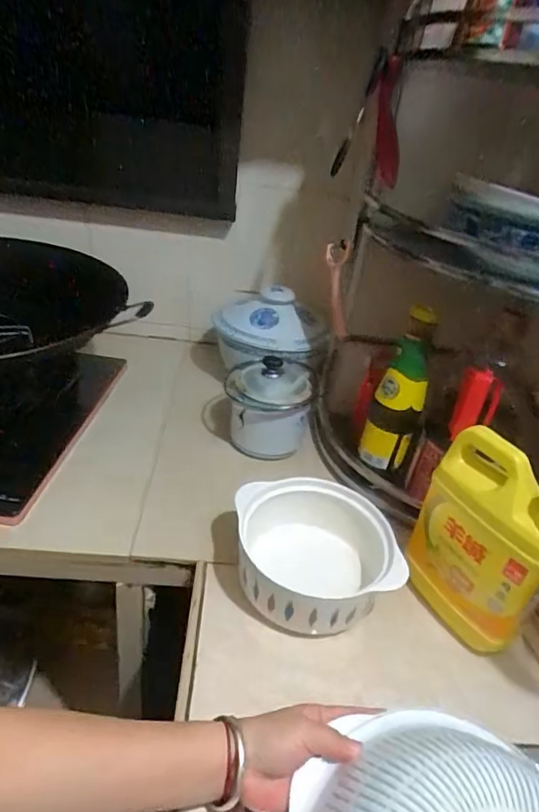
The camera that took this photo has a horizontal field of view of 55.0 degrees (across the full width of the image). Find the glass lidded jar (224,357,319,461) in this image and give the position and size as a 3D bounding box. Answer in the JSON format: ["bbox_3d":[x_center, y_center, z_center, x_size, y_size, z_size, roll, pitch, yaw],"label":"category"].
[{"bbox_3d":[0.004,-0.006,0.832,0.129,0.141,0.144,8,31,1],"label":"glass lidded jar"}]

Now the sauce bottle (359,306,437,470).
[{"bbox_3d":[0.180,-0.024,0.708,0.065,0.221,0.061,16,32,15],"label":"sauce bottle"}]

